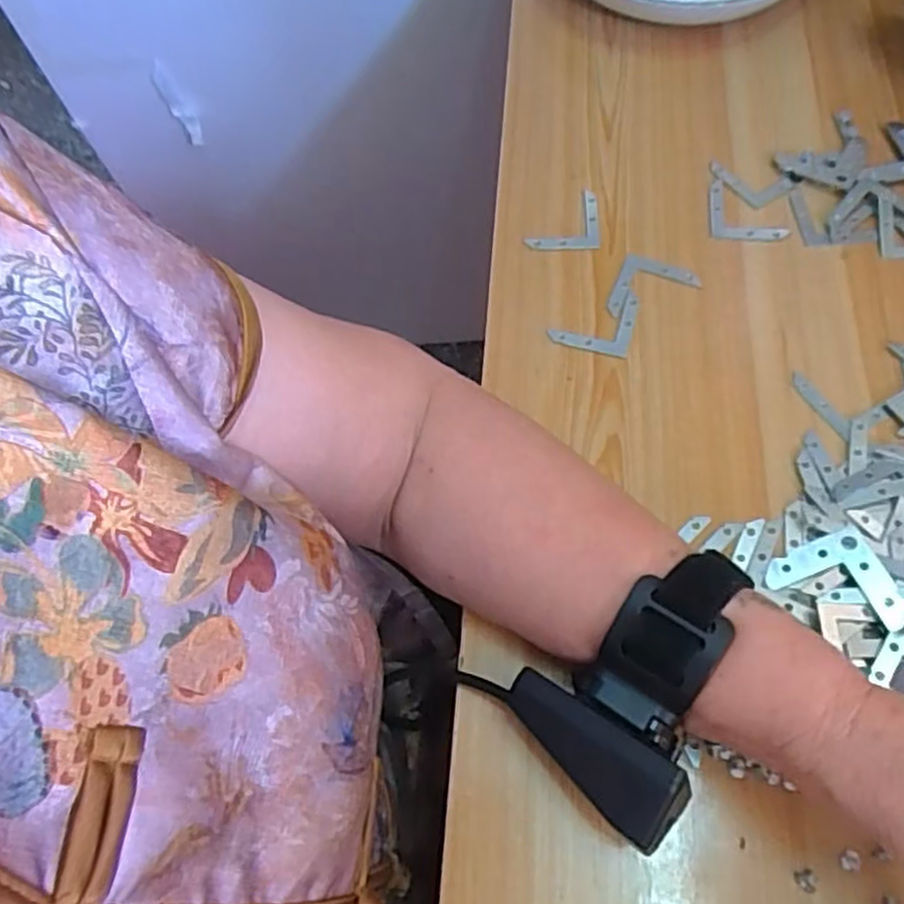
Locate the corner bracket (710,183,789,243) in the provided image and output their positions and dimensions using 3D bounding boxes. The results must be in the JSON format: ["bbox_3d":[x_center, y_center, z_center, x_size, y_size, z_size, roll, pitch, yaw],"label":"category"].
[{"bbox_3d":[0.168,-0.136,0.426,0.041,0.005,0.038,5,64,6],"label":"corner bracket"}]

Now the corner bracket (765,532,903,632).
[{"bbox_3d":[0.164,0.060,0.320,0.045,0.004,0.044,-21,57,4],"label":"corner bracket"}]

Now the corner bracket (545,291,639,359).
[{"bbox_3d":[0.076,-0.070,0.396,0.041,0.004,0.041,14,65,10],"label":"corner bracket"}]

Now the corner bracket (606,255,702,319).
[{"bbox_3d":[0.108,-0.086,0.402,0.042,0.004,0.041,21,67,13],"label":"corner bracket"}]

